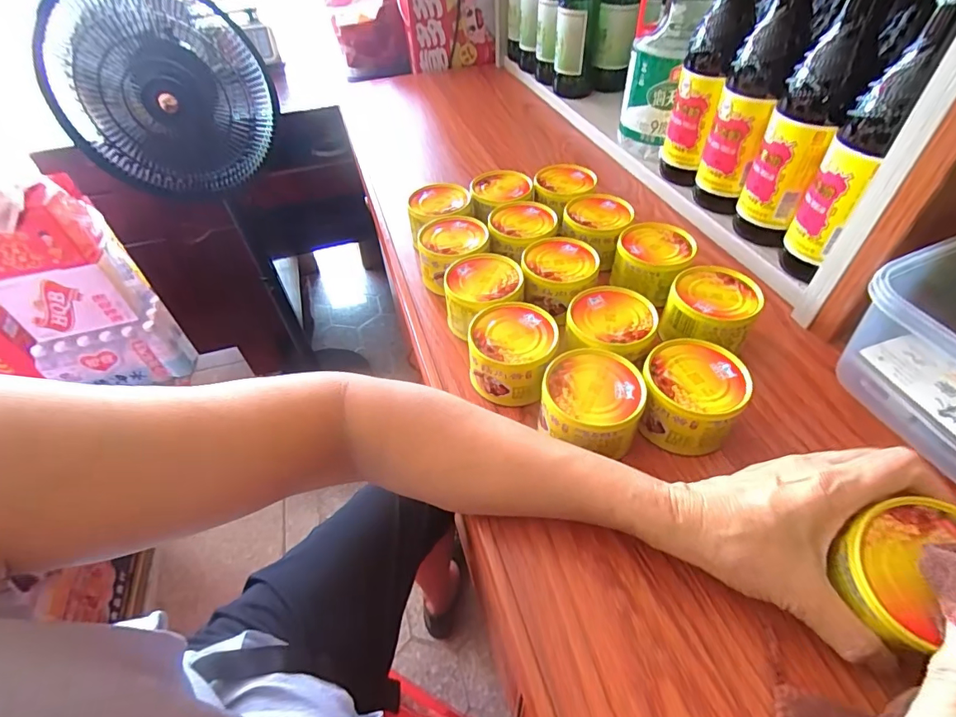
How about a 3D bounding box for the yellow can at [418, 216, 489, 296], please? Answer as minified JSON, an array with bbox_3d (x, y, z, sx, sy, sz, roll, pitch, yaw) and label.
[{"bbox_3d":[-0.022,-0.108,0.476,0.079,0.047,0.077,-2,47,2],"label":"yellow can"}]

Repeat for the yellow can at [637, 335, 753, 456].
[{"bbox_3d":[0.156,0.026,0.343,0.066,0.043,0.074,10,48,12],"label":"yellow can"}]

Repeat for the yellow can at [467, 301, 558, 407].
[{"bbox_3d":[0.029,-0.006,0.379,0.069,0.044,0.076,2,49,8],"label":"yellow can"}]

